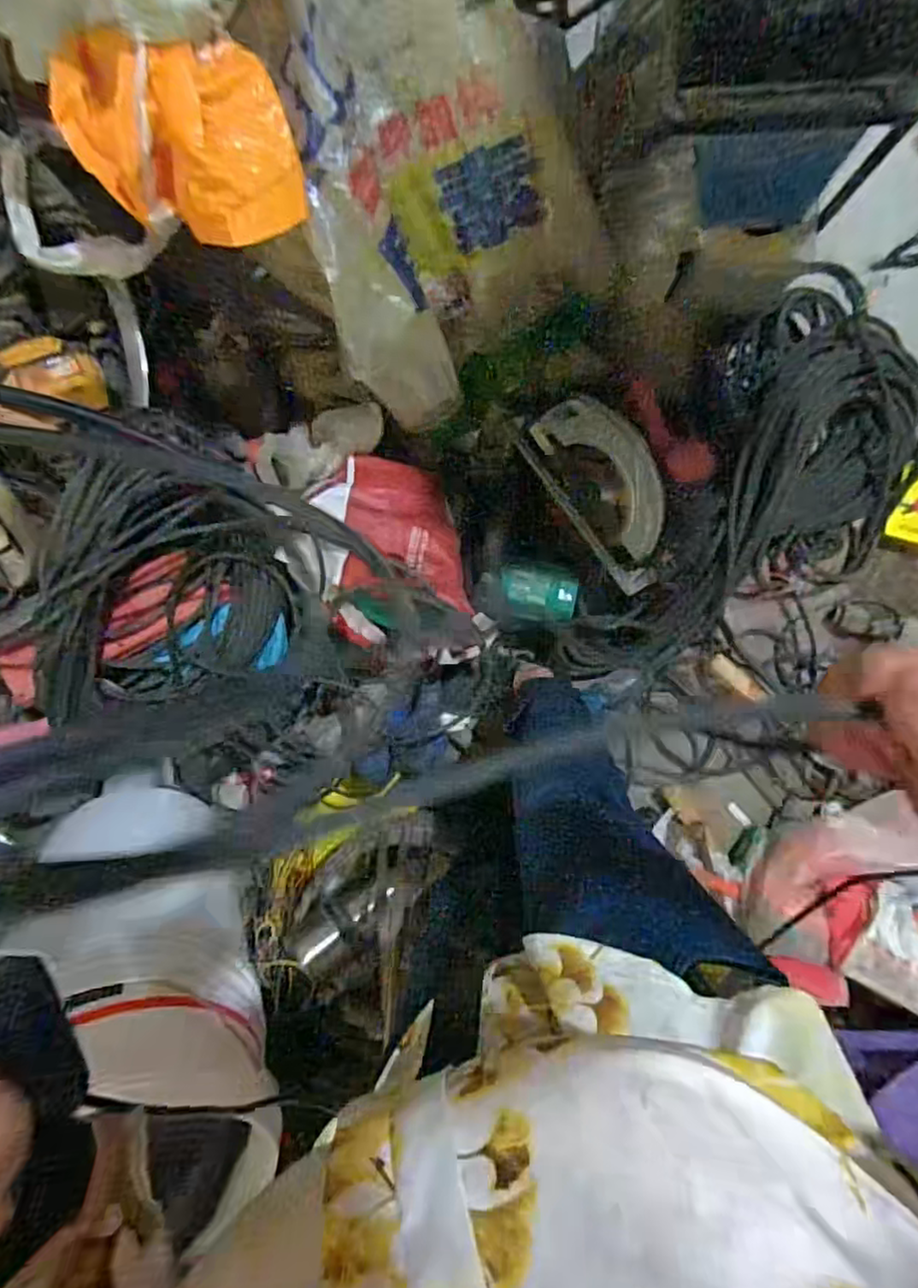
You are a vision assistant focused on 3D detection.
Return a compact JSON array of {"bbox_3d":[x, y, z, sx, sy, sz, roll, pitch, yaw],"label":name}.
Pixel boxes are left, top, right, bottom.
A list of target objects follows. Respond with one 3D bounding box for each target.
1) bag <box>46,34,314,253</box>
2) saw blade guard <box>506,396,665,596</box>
[{"bbox_3d":[-0.263,-0.460,0.579,0.228,0.079,0.136,18,98,2],"label":"bag"},{"bbox_3d":[0.206,-0.217,0.878,0.131,0.074,0.282,-36,93,7],"label":"saw blade guard"}]

